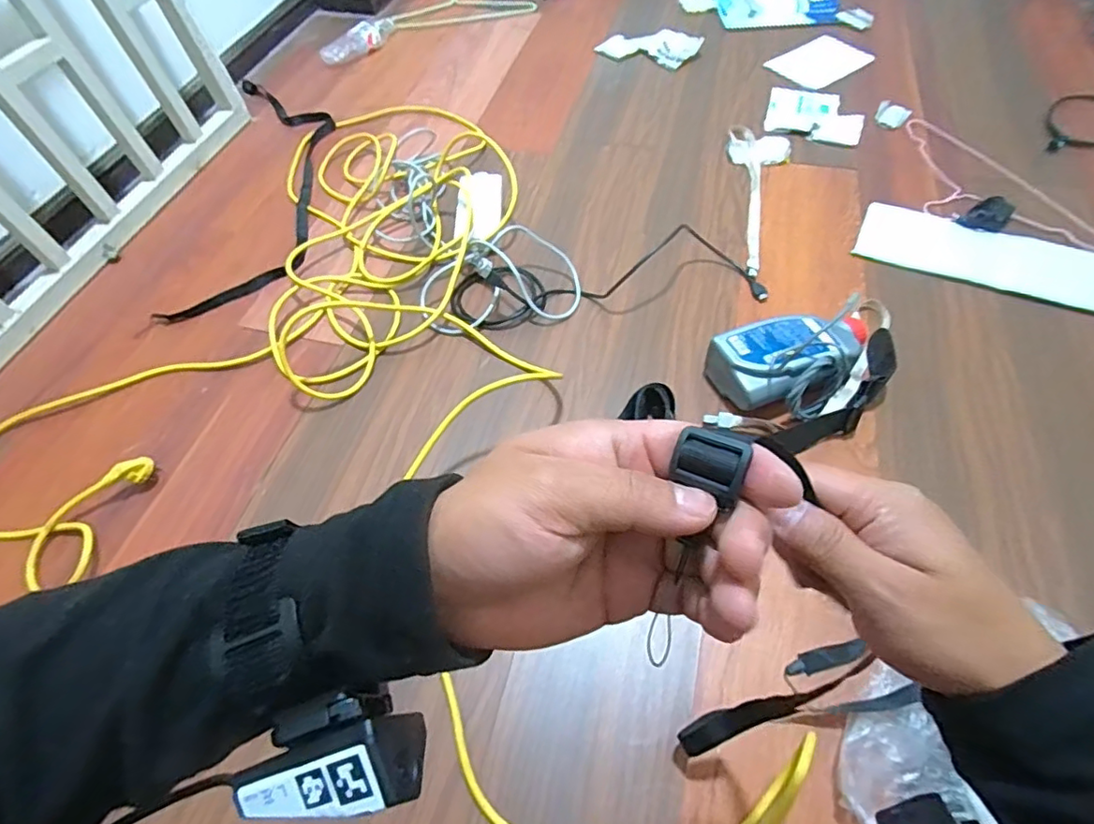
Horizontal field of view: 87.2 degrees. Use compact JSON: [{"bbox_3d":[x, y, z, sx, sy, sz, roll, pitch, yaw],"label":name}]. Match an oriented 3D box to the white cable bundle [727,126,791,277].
[{"bbox_3d":[0.368,-0.386,1.018,0.109,0.011,0.413,11,57,10],"label":"white cable bundle"}]

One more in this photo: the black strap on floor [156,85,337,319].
[{"bbox_3d":[-0.546,-0.461,1.119,0.212,0.035,0.714,-5,56,-1],"label":"black strap on floor"}]

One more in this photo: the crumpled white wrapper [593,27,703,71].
[{"bbox_3d":[0.247,-0.874,1.370,0.215,0.011,0.159,20,59,16],"label":"crumpled white wrapper"}]

